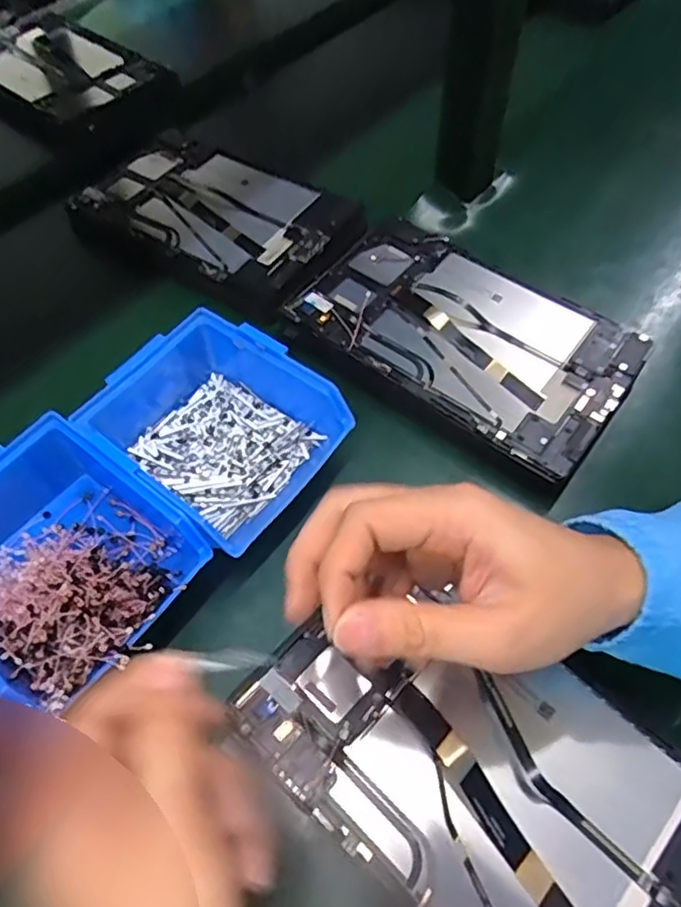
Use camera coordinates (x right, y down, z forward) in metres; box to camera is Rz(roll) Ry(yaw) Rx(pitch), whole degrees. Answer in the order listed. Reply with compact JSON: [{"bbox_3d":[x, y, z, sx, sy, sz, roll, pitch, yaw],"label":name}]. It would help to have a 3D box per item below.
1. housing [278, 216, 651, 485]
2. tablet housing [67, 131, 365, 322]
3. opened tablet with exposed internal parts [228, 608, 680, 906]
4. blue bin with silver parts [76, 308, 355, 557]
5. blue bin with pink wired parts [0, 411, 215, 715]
[{"bbox_3d":[0.097,-0.097,0.473,0.244,0.016,0.150,33,63,21],"label":"housing"},{"bbox_3d":[-0.116,-0.223,0.578,0.261,0.025,0.161,26,61,17],"label":"tablet housing"},{"bbox_3d":[0.076,0.160,0.306,0.239,0.019,0.147,39,67,21],"label":"opened tablet with exposed internal parts"},{"bbox_3d":[-0.088,-0.021,0.418,0.154,0.063,0.118,33,63,21],"label":"blue bin with silver parts"},{"bbox_3d":[-0.169,0.061,0.367,0.161,0.067,0.125,33,63,21],"label":"blue bin with pink wired parts"}]

